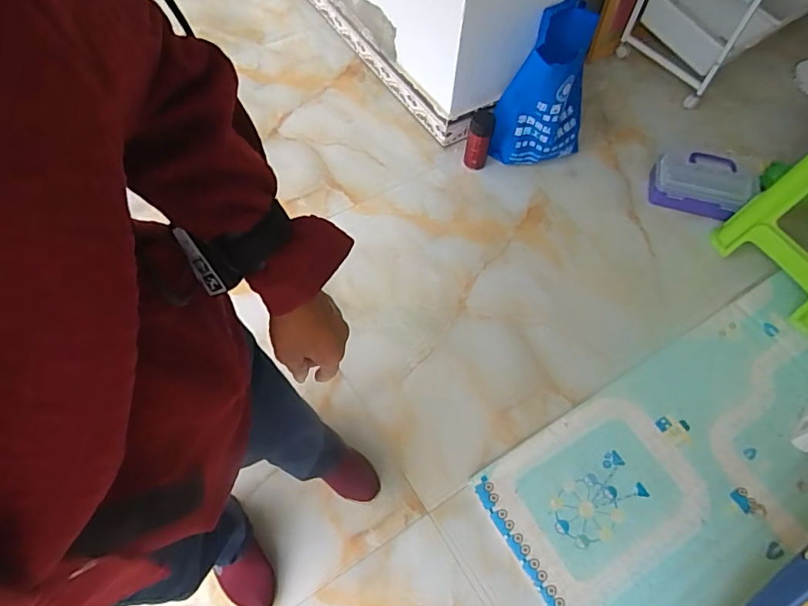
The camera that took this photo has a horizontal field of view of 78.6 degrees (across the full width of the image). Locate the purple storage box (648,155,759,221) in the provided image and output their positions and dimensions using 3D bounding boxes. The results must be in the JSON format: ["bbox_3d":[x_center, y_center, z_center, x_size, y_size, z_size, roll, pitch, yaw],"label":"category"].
[{"bbox_3d":[0.880,-0.352,1.464,0.280,0.126,0.155,21,63,9],"label":"purple storage box"}]

